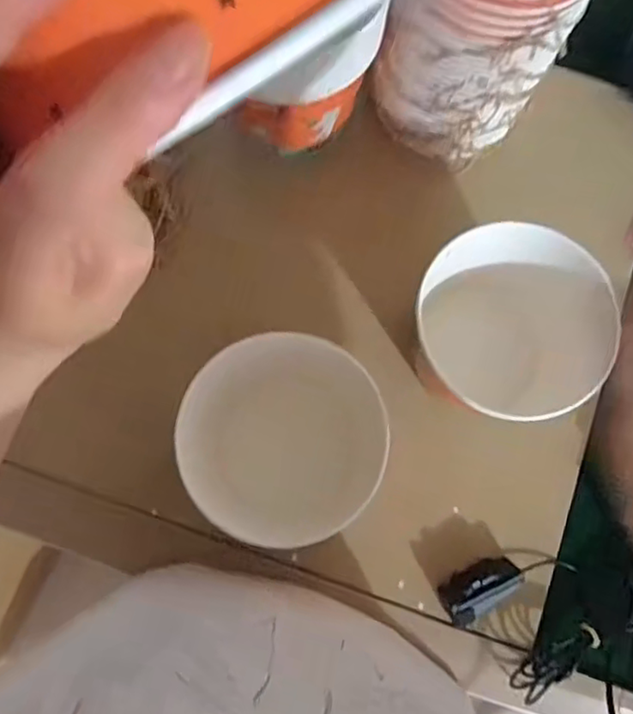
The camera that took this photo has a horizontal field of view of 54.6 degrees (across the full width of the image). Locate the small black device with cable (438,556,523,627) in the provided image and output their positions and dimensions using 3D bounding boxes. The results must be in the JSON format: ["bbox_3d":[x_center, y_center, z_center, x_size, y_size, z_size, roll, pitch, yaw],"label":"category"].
[{"bbox_3d":[0.153,0.213,0.569,0.076,0.031,0.037,-33,82,-7],"label":"small black device with cable"}]

